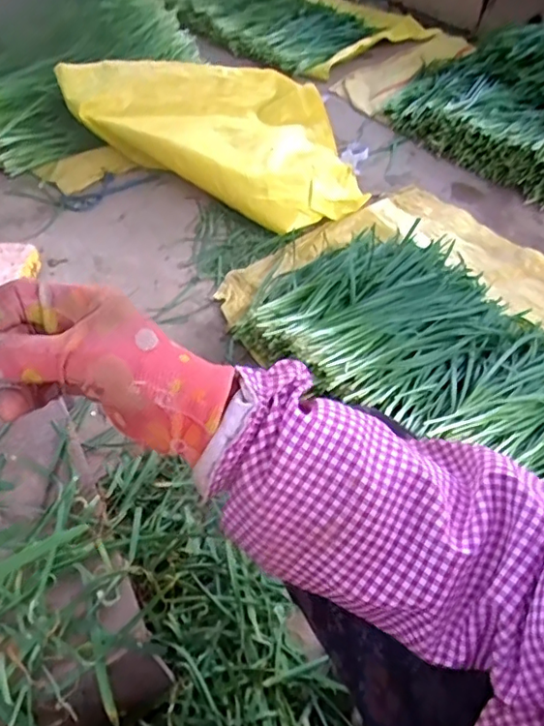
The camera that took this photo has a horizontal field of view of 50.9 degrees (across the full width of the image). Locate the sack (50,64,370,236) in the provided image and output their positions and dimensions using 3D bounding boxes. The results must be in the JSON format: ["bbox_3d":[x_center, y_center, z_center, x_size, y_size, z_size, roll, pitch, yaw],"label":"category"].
[{"bbox_3d":[-0.093,-0.496,1.198,0.650,0.128,0.352,23,53,17],"label":"sack"}]

